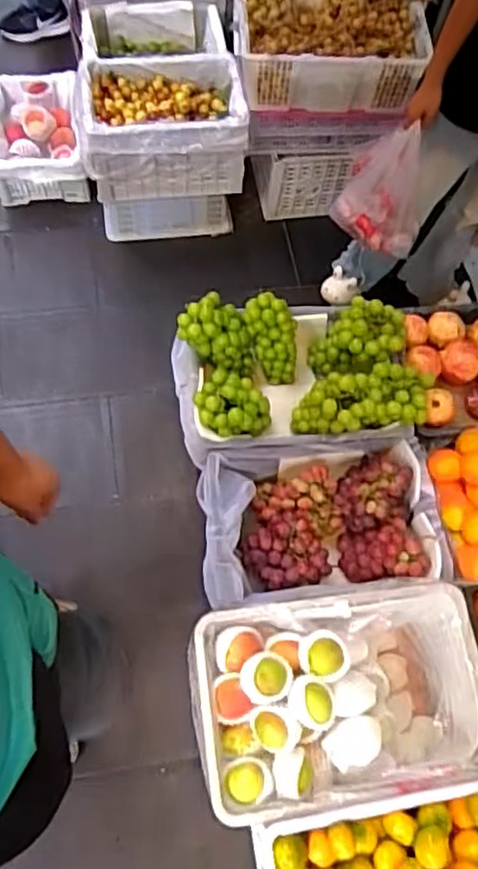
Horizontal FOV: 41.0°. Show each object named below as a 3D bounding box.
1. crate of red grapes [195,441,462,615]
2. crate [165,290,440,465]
[{"bbox_3d":[0.181,0.181,1.406,0.511,0.172,0.335,-7,74,0],"label":"crate of red grapes"},{"bbox_3d":[0.124,-0.144,1.511,0.531,0.239,0.352,-8,74,-1],"label":"crate"}]

